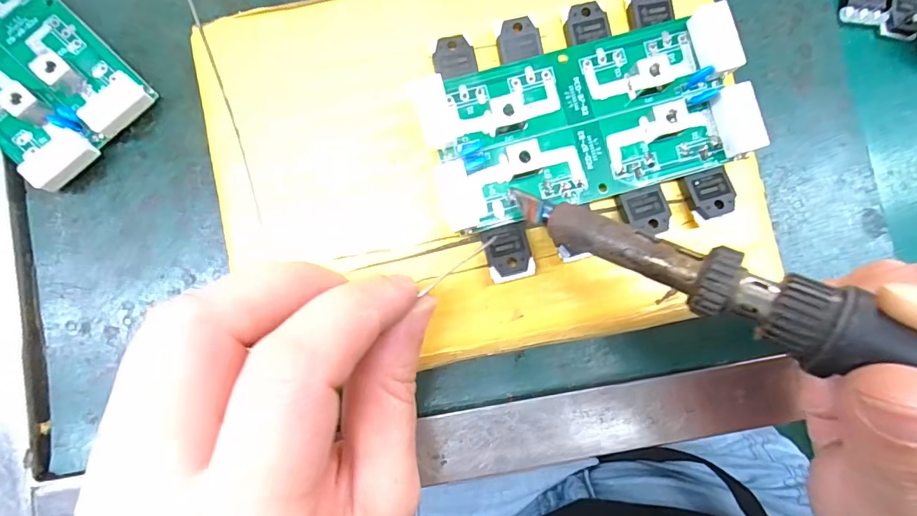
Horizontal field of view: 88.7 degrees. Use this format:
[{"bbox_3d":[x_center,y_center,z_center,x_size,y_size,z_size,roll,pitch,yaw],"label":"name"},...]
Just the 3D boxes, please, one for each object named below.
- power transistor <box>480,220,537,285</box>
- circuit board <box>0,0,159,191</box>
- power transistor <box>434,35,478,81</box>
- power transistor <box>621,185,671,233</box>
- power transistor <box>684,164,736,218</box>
[{"bbox_3d":[0.018,-0.002,0.163,0.015,0.008,0.019,-12,88,-3],"label":"power transistor"},{"bbox_3d":[-0.168,-0.078,0.167,0.105,0.014,0.052,44,88,1],"label":"circuit board"},{"bbox_3d":[-0.001,-0.072,0.167,0.015,0.004,0.015,-8,88,-3],"label":"power transistor"},{"bbox_3d":[0.066,-0.016,0.163,0.014,0.004,0.016,-13,88,-3],"label":"power transistor"},{"bbox_3d":[0.089,-0.023,0.164,0.014,0.004,0.016,-14,81,3],"label":"power transistor"}]

